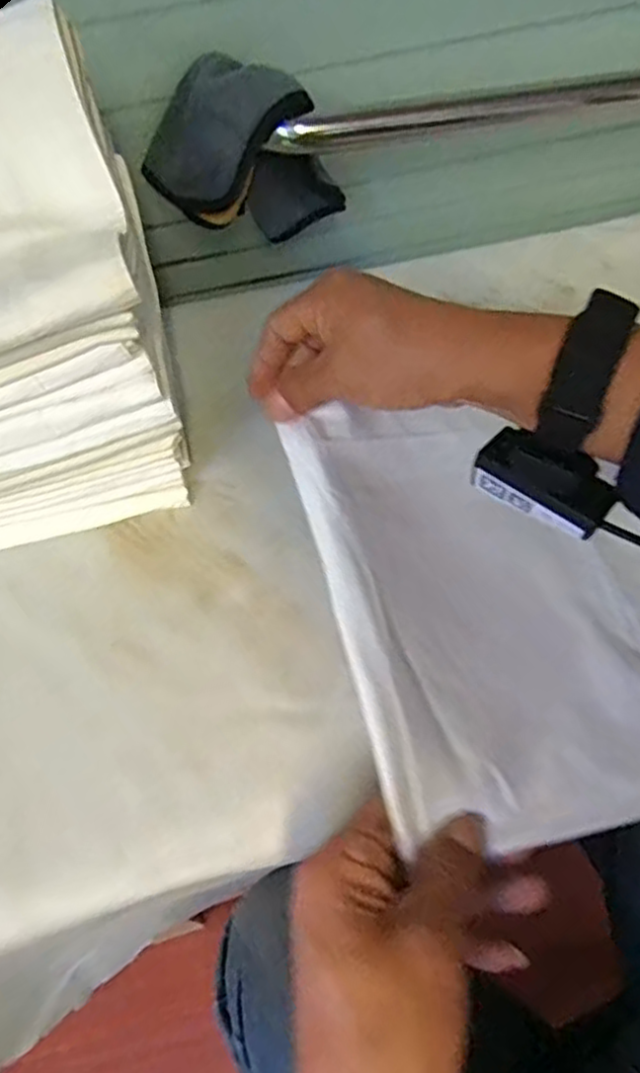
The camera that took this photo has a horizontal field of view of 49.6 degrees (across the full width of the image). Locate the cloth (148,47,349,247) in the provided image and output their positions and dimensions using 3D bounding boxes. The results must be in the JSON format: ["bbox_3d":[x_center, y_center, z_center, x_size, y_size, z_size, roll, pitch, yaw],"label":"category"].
[{"bbox_3d":[-0.046,-0.250,0.473,0.127,0.117,0.068,-23,61,-12],"label":"cloth"}]

